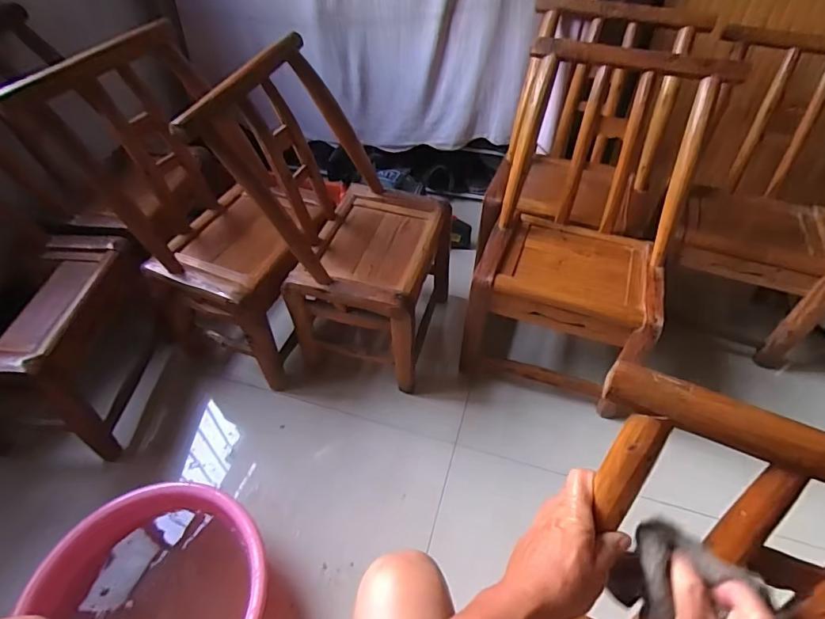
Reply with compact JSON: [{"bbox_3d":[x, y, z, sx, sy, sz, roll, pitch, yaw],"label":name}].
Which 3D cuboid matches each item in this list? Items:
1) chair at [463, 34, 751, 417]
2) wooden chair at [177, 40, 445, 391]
[{"bbox_3d":[0.346,-0.148,0.963,0.349,0.600,0.396,19,51,16],"label":"chair"},{"bbox_3d":[-0.147,-0.186,1.022,0.417,0.576,0.386,13,50,11],"label":"wooden chair"}]

